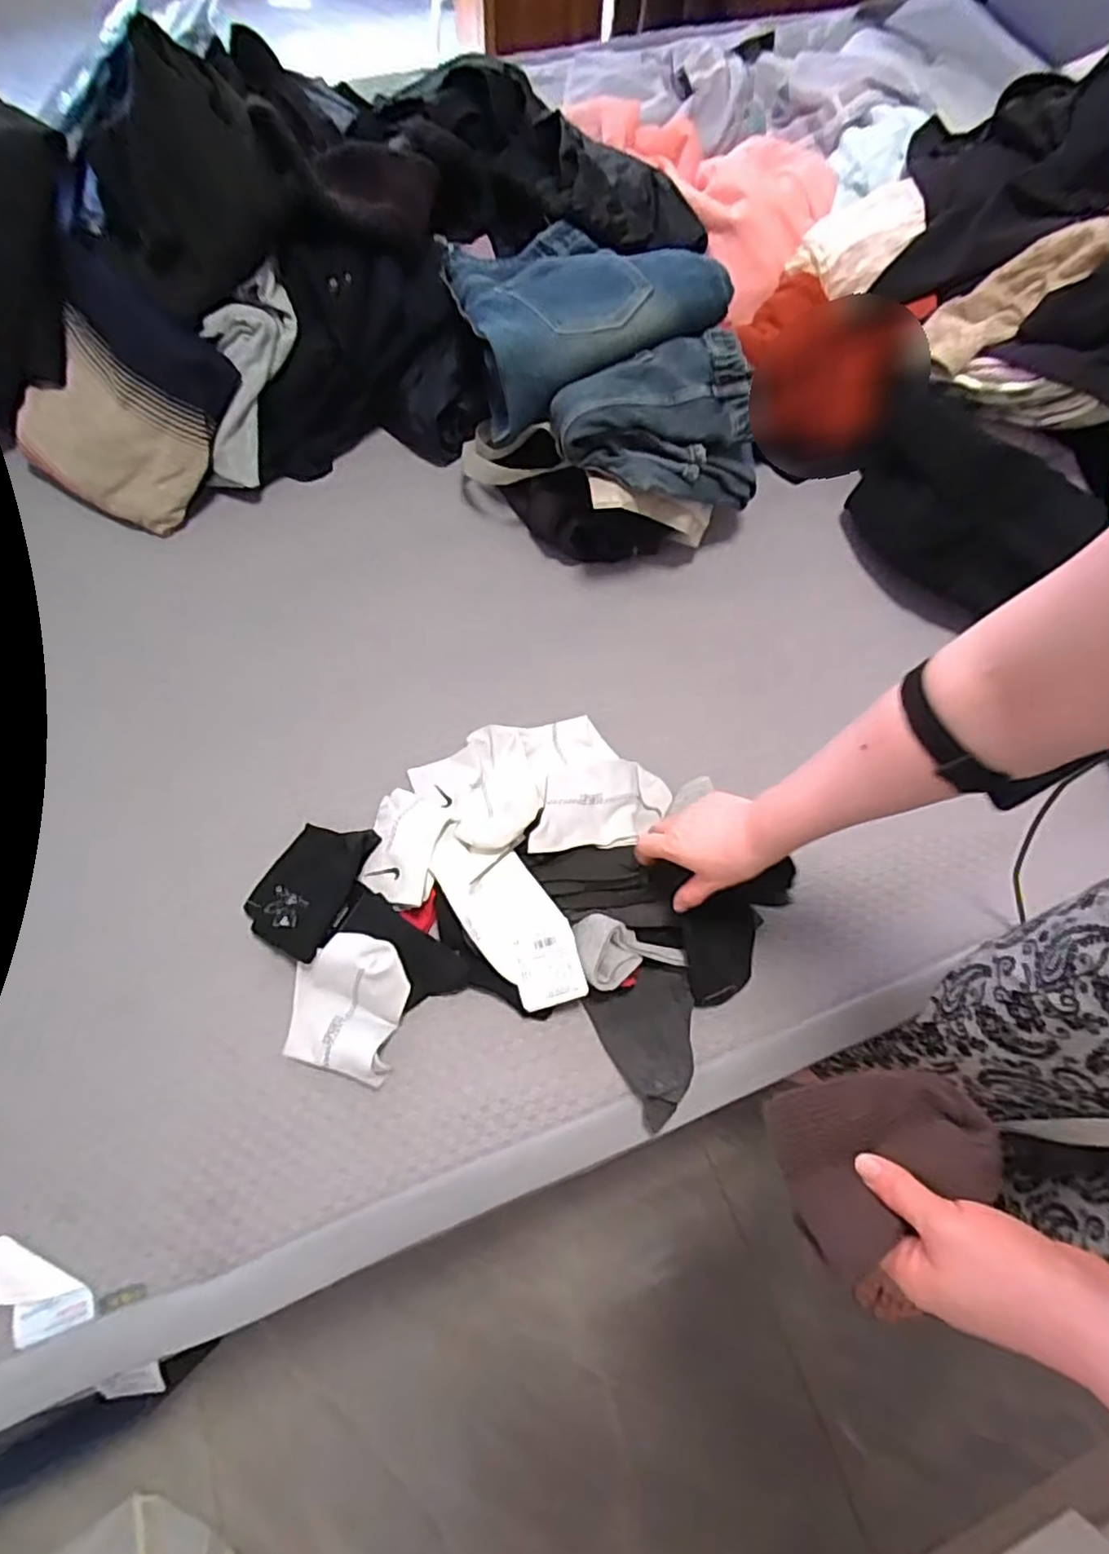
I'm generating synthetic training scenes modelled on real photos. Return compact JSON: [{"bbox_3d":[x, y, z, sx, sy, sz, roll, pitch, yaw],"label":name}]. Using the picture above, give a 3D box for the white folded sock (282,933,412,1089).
[{"bbox_3d":[-0.198,0.213,0.620,0.107,0.036,0.121,11,71,4],"label":"white folded sock"}]

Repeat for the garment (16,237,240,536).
[{"bbox_3d":[-0.511,-0.452,0.767,0.222,0.196,0.214,28,73,10],"label":"garment"}]

